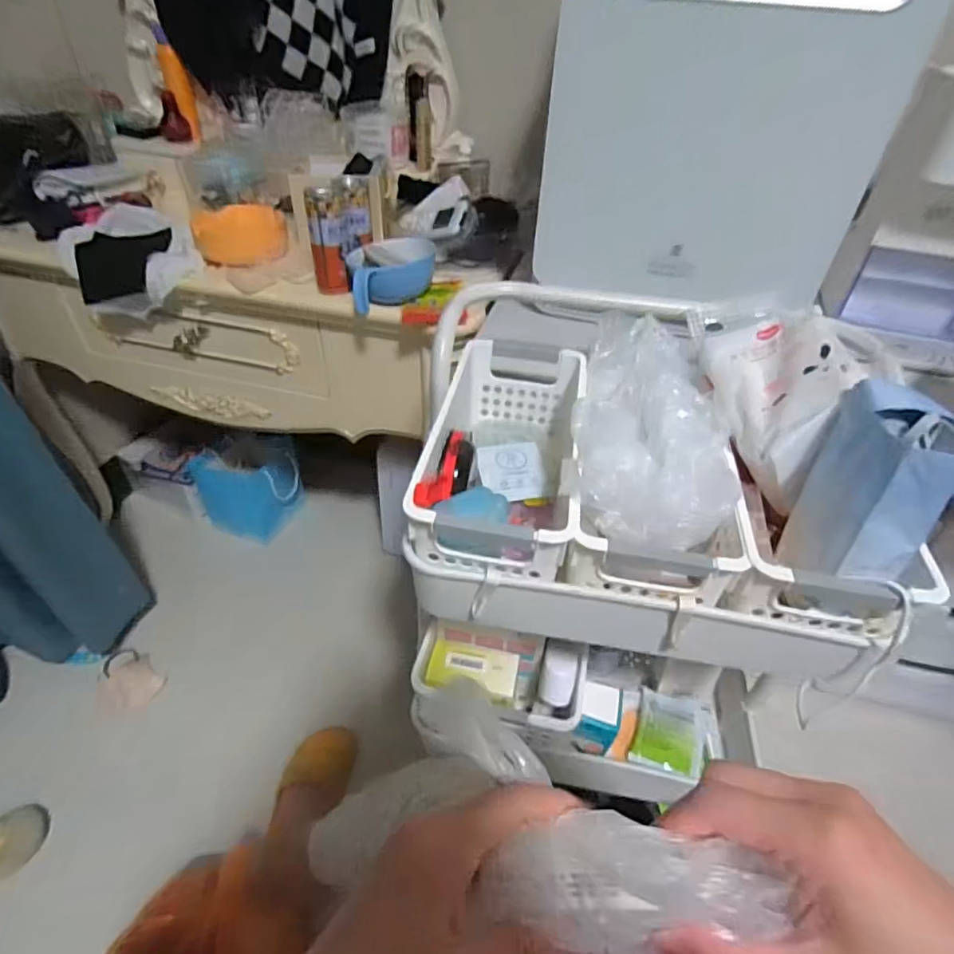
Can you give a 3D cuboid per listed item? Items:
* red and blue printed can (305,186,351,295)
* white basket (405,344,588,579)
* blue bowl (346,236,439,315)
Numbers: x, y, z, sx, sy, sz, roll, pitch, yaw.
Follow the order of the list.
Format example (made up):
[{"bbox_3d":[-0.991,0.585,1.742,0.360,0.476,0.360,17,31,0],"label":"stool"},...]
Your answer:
[{"bbox_3d":[-0.204,-0.321,0.789,0.049,0.135,0.041,-11,42,-16],"label":"red and blue printed can"},{"bbox_3d":[0.025,-0.013,0.545,0.130,0.113,0.277,6,40,4],"label":"white basket"},{"bbox_3d":[-0.117,-0.280,0.784,0.121,0.061,0.107,-3,40,-7],"label":"blue bowl"}]

